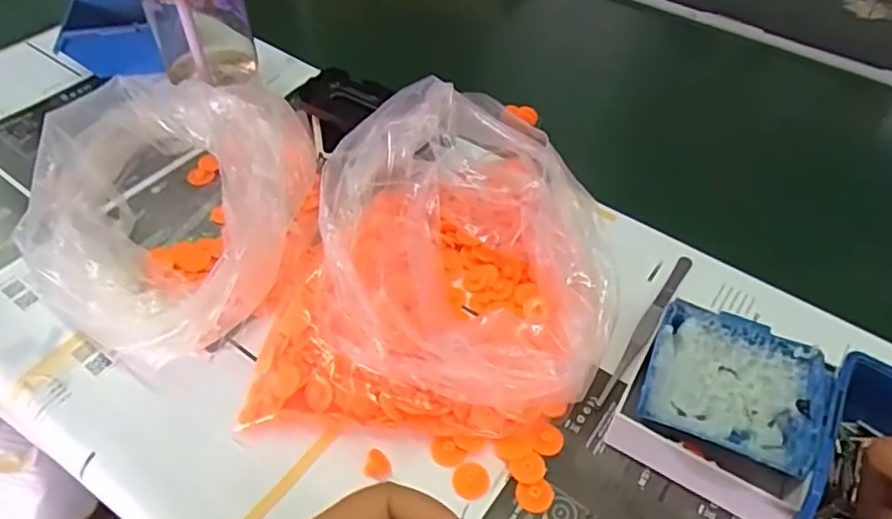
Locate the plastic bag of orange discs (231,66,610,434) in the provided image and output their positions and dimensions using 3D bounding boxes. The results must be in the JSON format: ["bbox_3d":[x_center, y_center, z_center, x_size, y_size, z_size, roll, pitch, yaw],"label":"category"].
[{"bbox_3d":[-0.005,-0.002,0.430,0.229,0.108,0.223,4,48,1],"label":"plastic bag of orange discs"}]

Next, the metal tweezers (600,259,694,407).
[{"bbox_3d":[0.146,0.046,0.447,0.011,0.009,0.153,29,53,22],"label":"metal tweezers"}]

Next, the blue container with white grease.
[{"bbox_3d":[0.176,0.080,0.386,0.099,0.039,0.081,20,51,15],"label":"blue container with white grease"}]

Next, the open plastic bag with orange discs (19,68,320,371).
[{"bbox_3d":[-0.200,-0.033,0.453,0.180,0.106,0.191,12,49,9],"label":"open plastic bag with orange discs"}]

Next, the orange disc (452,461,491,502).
[{"bbox_3d":[0.016,0.135,0.378,0.022,0.004,0.022,1,48,-1],"label":"orange disc"}]

